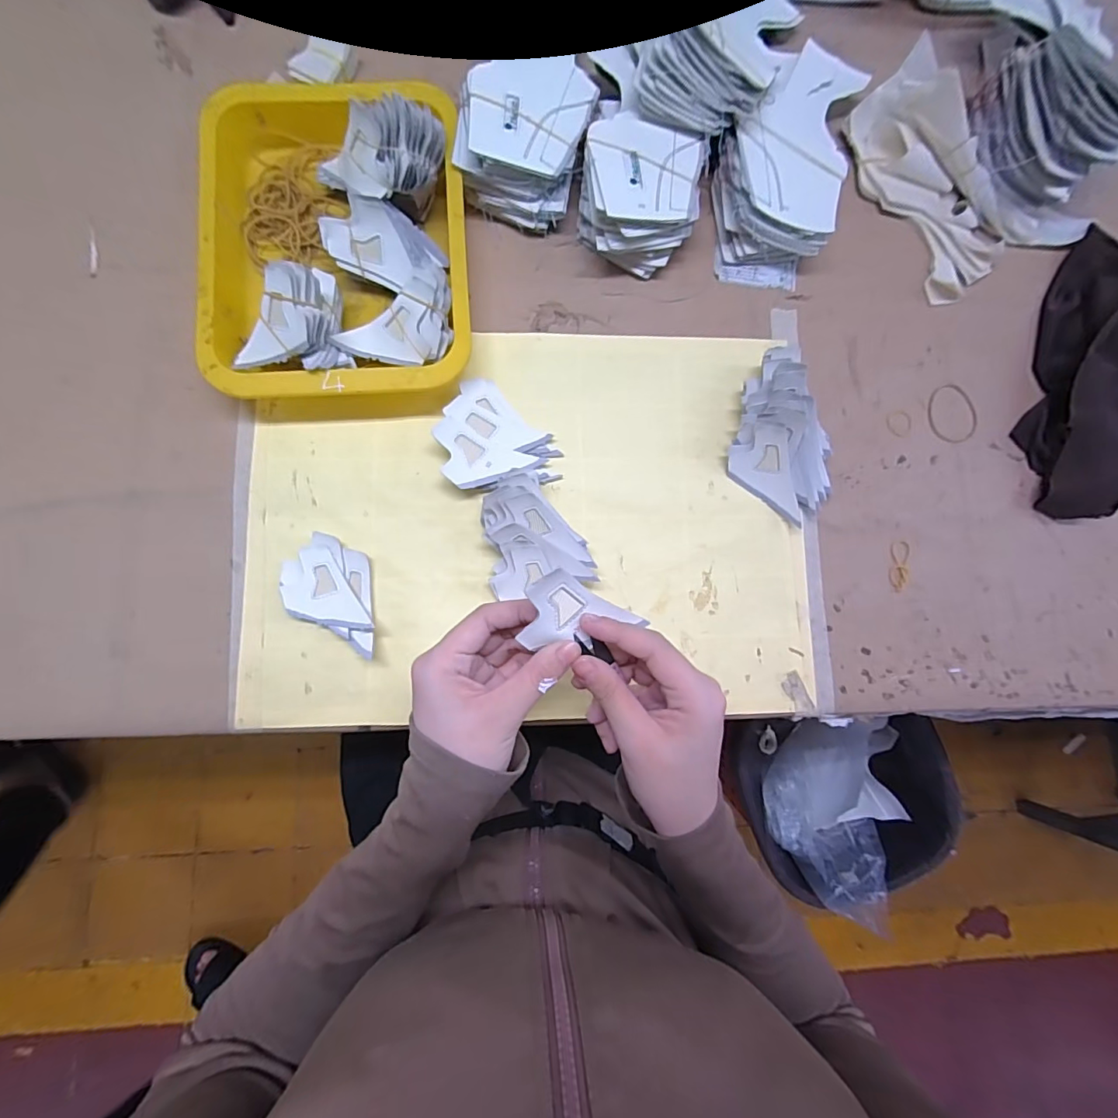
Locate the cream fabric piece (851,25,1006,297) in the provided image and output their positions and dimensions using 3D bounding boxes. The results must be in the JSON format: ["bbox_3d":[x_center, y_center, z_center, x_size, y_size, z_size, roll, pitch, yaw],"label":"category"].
[{"bbox_3d":[0.330,-0.335,0.435,0.082,0.051,0.196,-28,86,-7],"label":"cream fabric piece"}]

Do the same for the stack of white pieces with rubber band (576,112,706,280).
[{"bbox_3d":[0.069,-0.304,0.418,0.100,0.052,0.110,3,83,-4],"label":"stack of white pieces with rubber band"}]

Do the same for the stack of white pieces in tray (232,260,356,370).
[{"bbox_3d":[-0.205,-0.172,0.375,0.083,0.058,0.074,-11,84,-5],"label":"stack of white pieces in tray"}]

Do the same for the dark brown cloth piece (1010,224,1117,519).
[{"bbox_3d":[0.482,-0.162,0.433,0.110,0.038,0.265,20,82,-1],"label":"dark brown cloth piece"}]

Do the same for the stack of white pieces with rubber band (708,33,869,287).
[{"bbox_3d":[0.197,-0.355,0.437,0.103,0.041,0.226,19,82,-2],"label":"stack of white pieces with rubber band"}]

